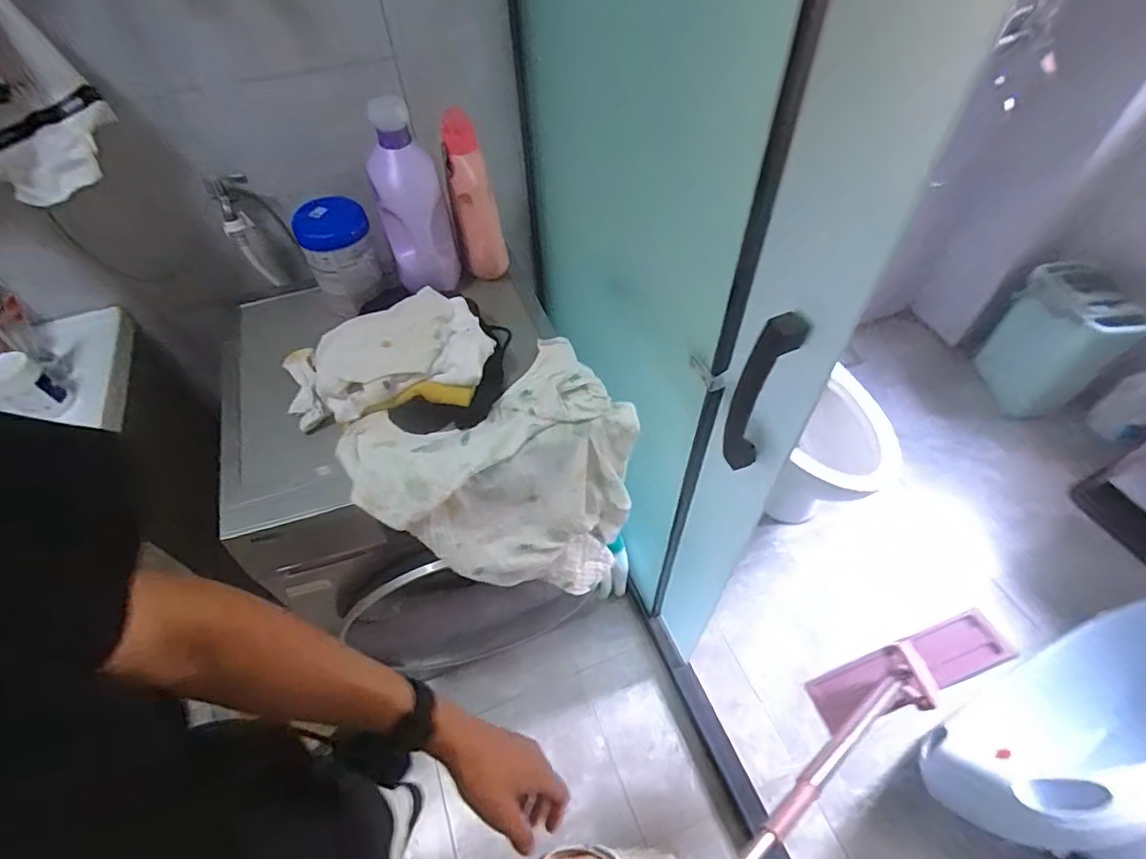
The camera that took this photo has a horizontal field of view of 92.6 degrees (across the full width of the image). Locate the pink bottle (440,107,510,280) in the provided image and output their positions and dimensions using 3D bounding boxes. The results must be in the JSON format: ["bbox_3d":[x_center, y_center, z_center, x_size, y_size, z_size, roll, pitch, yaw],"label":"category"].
[{"bbox_3d":[-0.191,-0.456,1.070,0.084,0.324,0.082,-8,55,-3],"label":"pink bottle"}]

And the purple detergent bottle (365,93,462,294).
[{"bbox_3d":[-0.304,-0.433,1.049,0.117,0.337,0.108,-5,55,-1],"label":"purple detergent bottle"}]

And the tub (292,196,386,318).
[{"bbox_3d":[-0.454,-0.340,1.089,0.129,0.196,0.112,-19,56,-10],"label":"tub"}]

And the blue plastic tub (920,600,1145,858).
[{"bbox_3d":[1.183,0.663,1.193,0.861,0.518,0.316,-17,78,-12],"label":"blue plastic tub"}]

